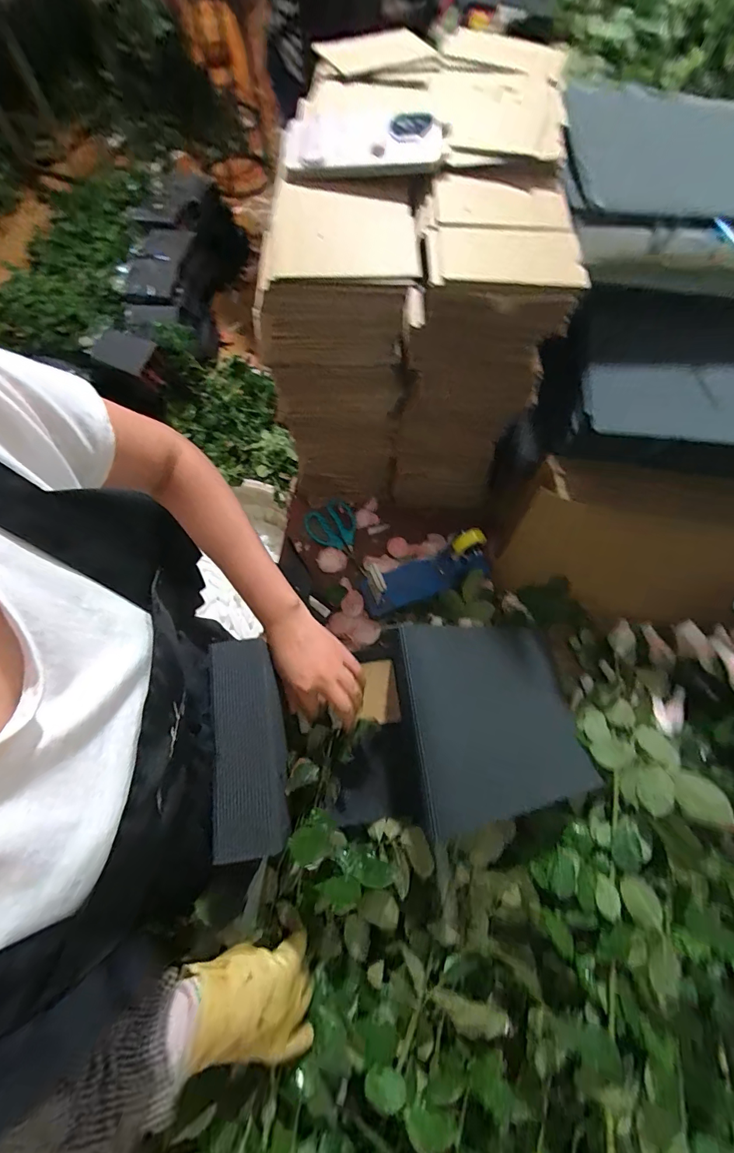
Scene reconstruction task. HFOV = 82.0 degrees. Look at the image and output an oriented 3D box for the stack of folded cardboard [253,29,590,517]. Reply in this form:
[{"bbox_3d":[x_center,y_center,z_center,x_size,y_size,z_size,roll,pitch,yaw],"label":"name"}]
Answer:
[{"bbox_3d":[0.055,-0.386,0.618,0.318,0.374,0.410,4,70,-1],"label":"stack of folded cardboard"}]

